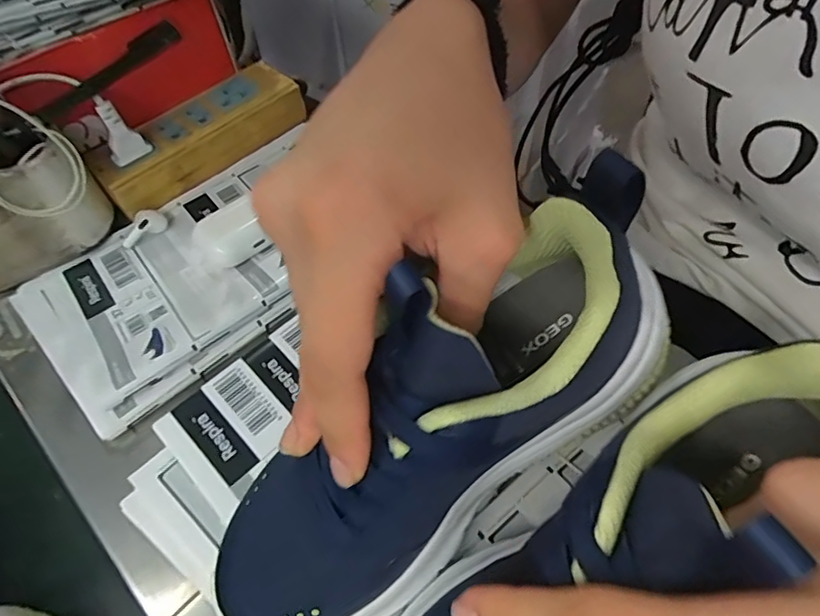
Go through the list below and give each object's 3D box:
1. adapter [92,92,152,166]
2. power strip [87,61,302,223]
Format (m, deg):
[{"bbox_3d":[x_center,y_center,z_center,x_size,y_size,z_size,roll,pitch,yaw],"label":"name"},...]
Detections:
[{"bbox_3d":[-0.190,-0.116,0.348,0.012,0.041,0.024,36,65,26],"label":"adapter"},{"bbox_3d":[-0.153,-0.127,0.392,0.152,0.034,0.055,-39,61,-21],"label":"power strip"}]

